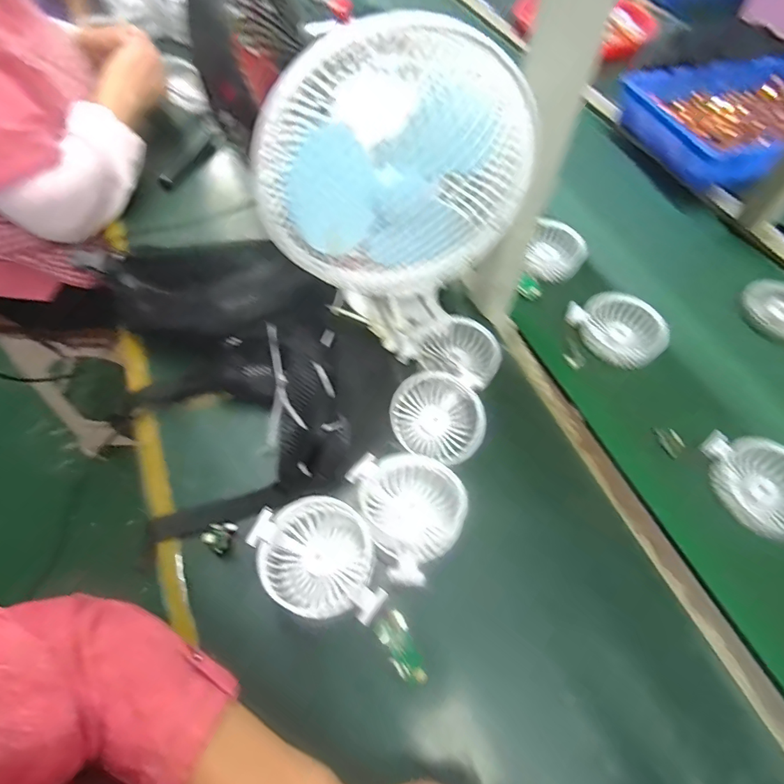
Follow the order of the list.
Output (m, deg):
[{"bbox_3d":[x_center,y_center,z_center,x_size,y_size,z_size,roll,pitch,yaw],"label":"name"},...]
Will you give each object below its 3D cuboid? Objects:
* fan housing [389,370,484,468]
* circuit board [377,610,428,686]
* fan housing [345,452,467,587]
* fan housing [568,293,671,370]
[{"bbox_3d":[0.047,0.024,0.458,0.090,0.031,0.079,25,66,9],"label":"fan housing"},{"bbox_3d":[0.008,0.208,0.375,0.025,0.007,0.055,-27,68,-15],"label":"circuit board"},{"bbox_3d":[0.020,0.102,0.413,0.090,0.028,0.112,-24,67,-13],"label":"fan housing"},{"bbox_3d":[0.270,-0.077,0.541,0.090,0.030,0.099,-30,69,-16],"label":"fan housing"}]

